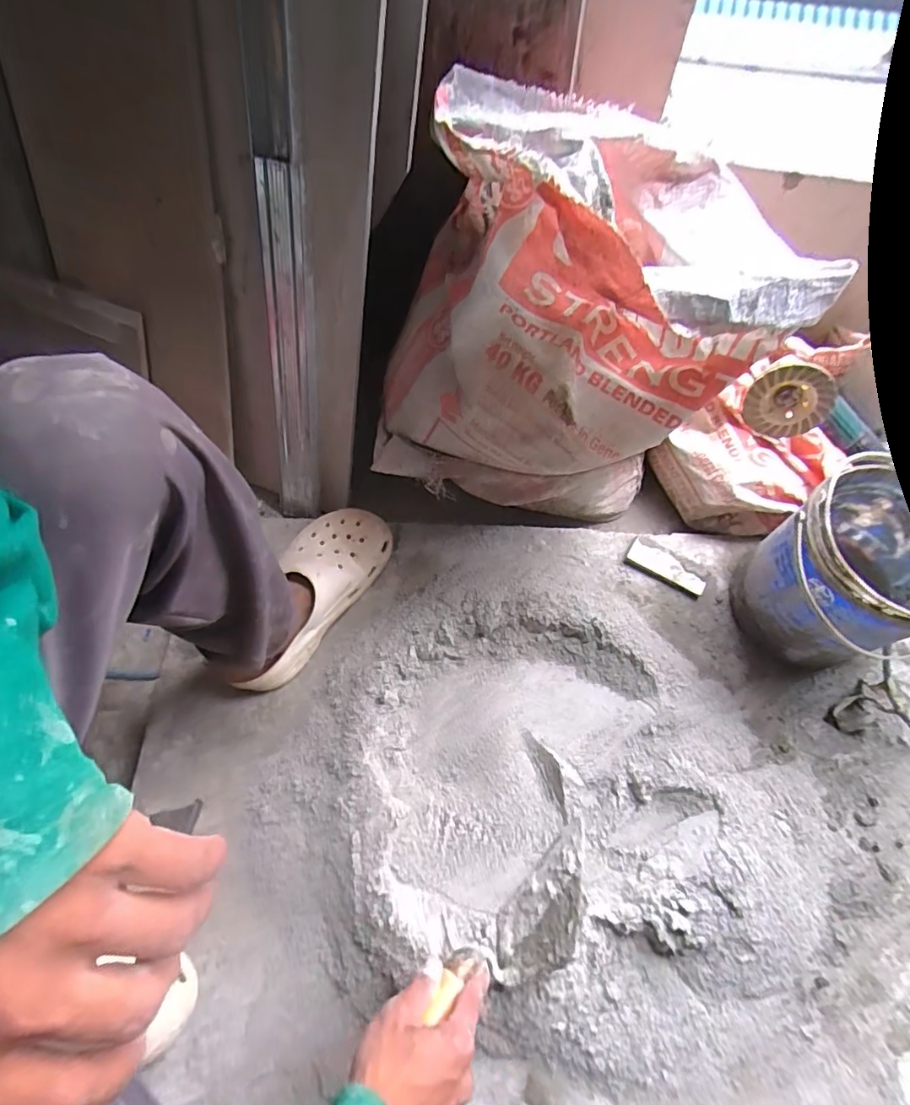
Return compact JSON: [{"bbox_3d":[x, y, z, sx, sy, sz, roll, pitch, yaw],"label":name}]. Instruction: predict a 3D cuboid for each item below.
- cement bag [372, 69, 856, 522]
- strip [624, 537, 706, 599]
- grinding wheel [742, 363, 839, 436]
[{"bbox_3d":[0.116,-0.215,0.593,0.385,0.431,0.247,12,68,7],"label":"cement bag"},{"bbox_3d":[0.277,0.022,0.716,0.103,0.012,0.034,30,71,13],"label":"strip"},{"bbox_3d":[0.412,-0.187,0.673,0.094,0.093,0.011,9,47,17],"label":"grinding wheel"}]

